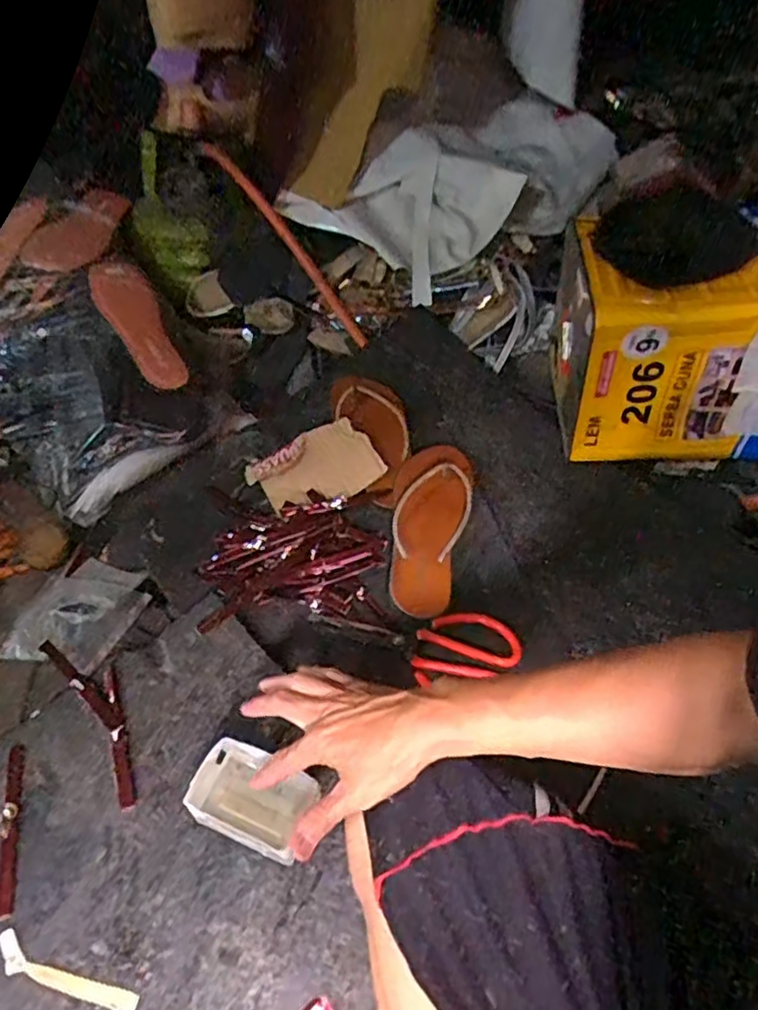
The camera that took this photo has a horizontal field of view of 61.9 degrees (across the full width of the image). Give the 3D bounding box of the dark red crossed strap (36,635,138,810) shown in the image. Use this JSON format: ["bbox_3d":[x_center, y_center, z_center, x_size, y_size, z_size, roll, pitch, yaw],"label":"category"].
[{"bbox_3d":[-0.269,0.197,0.615,0.046,0.020,0.202,-32,53,-24],"label":"dark red crossed strap"}]

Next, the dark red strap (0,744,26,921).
[{"bbox_3d":[-0.324,0.281,0.553,0.014,0.010,0.141,-12,47,-8],"label":"dark red strap"}]

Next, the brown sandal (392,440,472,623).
[{"bbox_3d":[0.059,0.022,0.759,0.096,0.040,0.230,7,62,10],"label":"brown sandal"}]

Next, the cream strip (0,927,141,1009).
[{"bbox_3d":[-0.245,0.366,0.489,0.126,0.006,0.022,14,49,16],"label":"cream strip"}]

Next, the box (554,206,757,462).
[{"bbox_3d":[0.380,-0.197,0.809,0.288,0.251,0.192,5,48,4],"label":"box"}]

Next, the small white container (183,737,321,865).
[{"bbox_3d":[-0.109,0.250,0.542,0.095,0.041,0.069,14,49,16],"label":"small white container"}]

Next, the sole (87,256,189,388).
[{"bbox_3d":[-0.344,-0.261,0.904,0.076,0.027,0.210,-29,85,-22],"label":"sole"}]

